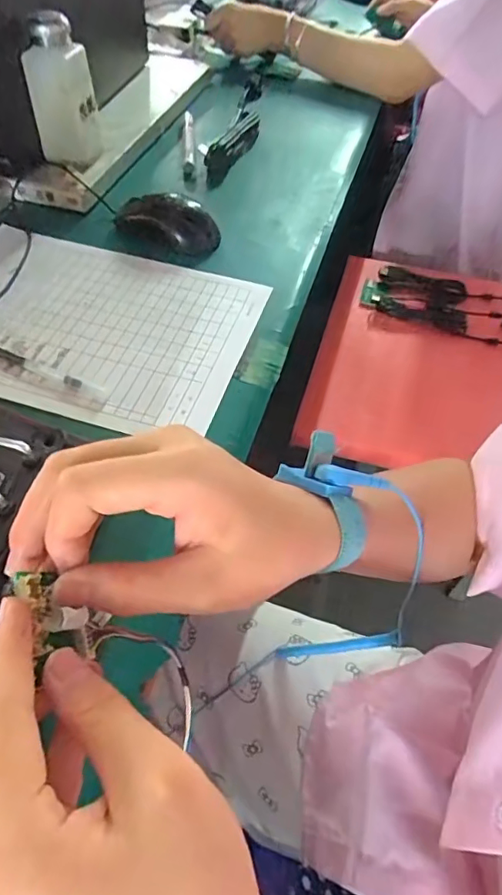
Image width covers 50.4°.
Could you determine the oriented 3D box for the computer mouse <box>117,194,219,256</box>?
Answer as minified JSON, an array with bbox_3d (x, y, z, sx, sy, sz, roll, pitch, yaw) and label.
[{"bbox_3d":[-0.086,-0.235,0.556,0.107,0.032,0.056,21,54,14],"label":"computer mouse"}]

